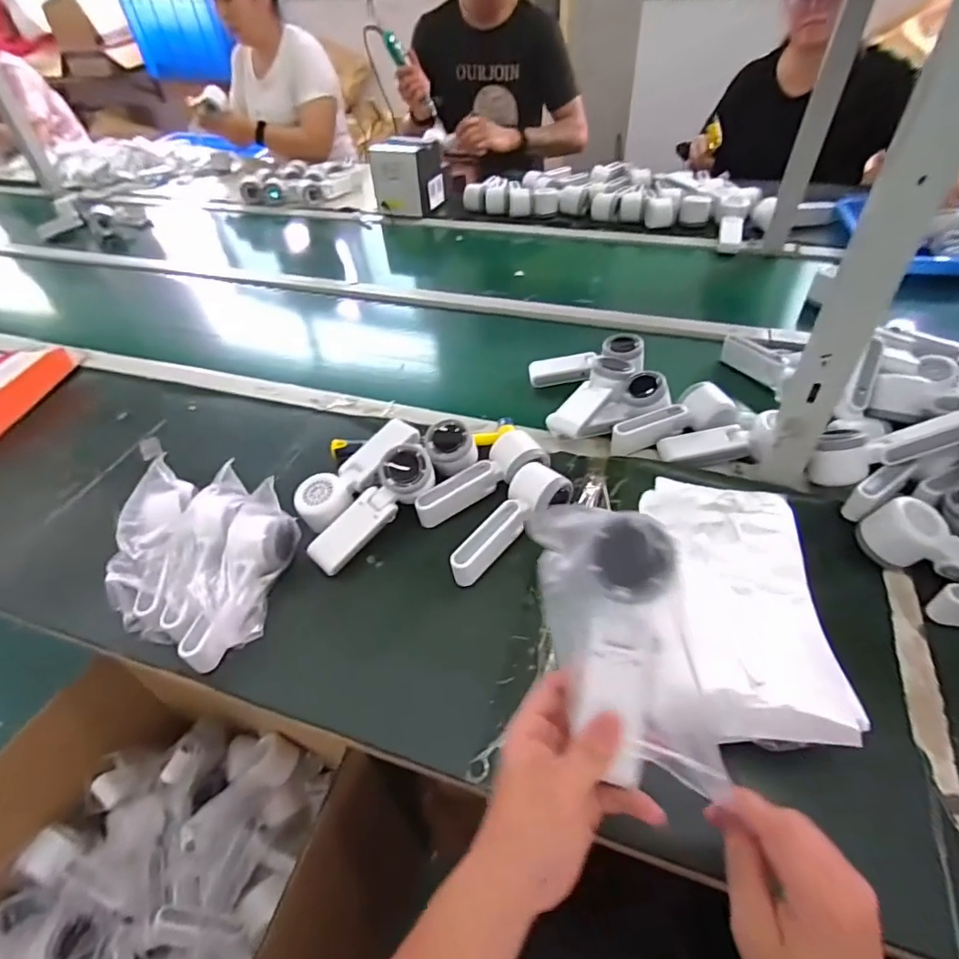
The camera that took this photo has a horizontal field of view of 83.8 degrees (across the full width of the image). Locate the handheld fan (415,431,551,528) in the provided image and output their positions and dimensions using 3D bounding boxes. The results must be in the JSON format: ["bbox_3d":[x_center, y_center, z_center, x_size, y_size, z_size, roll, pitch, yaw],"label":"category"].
[{"bbox_3d":[0.000,-0.003,0.636,0.167,0.051,0.052,-21,48,-15],"label":"handheld fan"}]

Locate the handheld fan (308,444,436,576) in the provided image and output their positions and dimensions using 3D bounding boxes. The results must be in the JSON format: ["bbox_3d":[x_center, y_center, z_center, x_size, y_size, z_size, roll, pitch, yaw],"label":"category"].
[{"bbox_3d":[-0.118,0.034,0.605,0.170,0.053,0.053,-47,57,-9],"label":"handheld fan"}]

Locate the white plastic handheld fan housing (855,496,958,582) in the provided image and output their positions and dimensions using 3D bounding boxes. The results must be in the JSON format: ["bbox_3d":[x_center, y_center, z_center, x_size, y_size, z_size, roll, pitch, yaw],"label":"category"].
[{"bbox_3d":[0.469,0.070,0.521,0.164,0.056,0.051,21,51,22],"label":"white plastic handheld fan housing"}]

